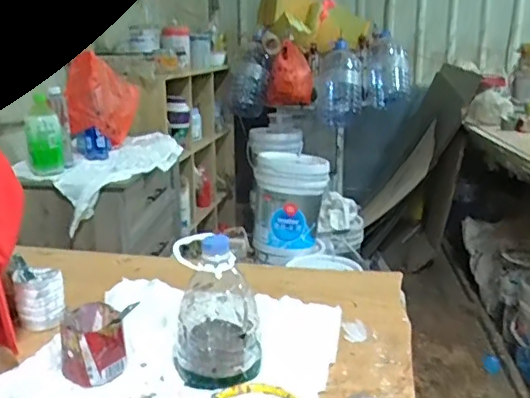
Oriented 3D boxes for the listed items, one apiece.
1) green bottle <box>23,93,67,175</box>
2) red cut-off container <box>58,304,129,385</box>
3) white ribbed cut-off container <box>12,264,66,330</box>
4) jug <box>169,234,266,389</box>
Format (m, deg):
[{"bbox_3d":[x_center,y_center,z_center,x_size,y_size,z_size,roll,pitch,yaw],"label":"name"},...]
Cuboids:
[{"bbox_3d":[-0.613,-0.176,1.554,0.093,0.212,0.107,-4,16,-14],"label":"green bottle"},{"bbox_3d":[-0.206,0.173,0.665,0.070,0.067,0.081,-7,19,-23],"label":"red cut-off container"},{"bbox_3d":[-0.316,0.137,0.785,0.063,0.068,0.078,-9,19,-26],"label":"white ribbed cut-off container"},{"bbox_3d":[-0.056,0.124,0.647,0.098,0.160,0.085,-1,17,-3],"label":"jug"}]

